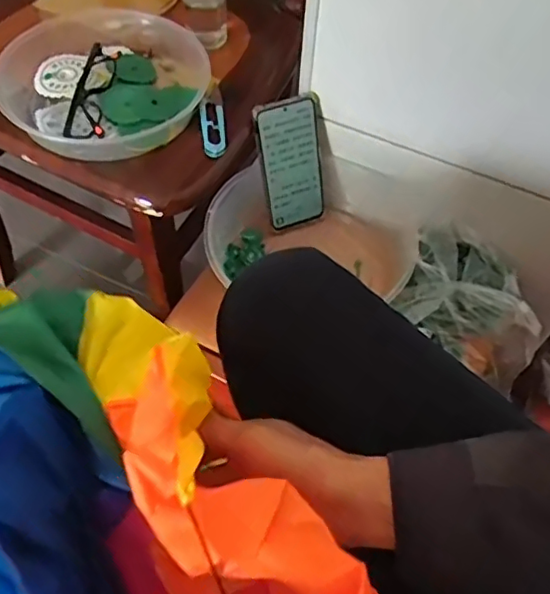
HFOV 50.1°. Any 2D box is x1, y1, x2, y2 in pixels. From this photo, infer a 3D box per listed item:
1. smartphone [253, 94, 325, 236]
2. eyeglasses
[{"bbox_3d":[0.023,-0.158,0.705,0.082,0.161,0.015,-25,42,-17],"label":"smartphone"},{"bbox_3d":[-0.198,-0.223,0.642,0.037,0.028,0.128,5,57,1],"label":"eyeglasses"}]

